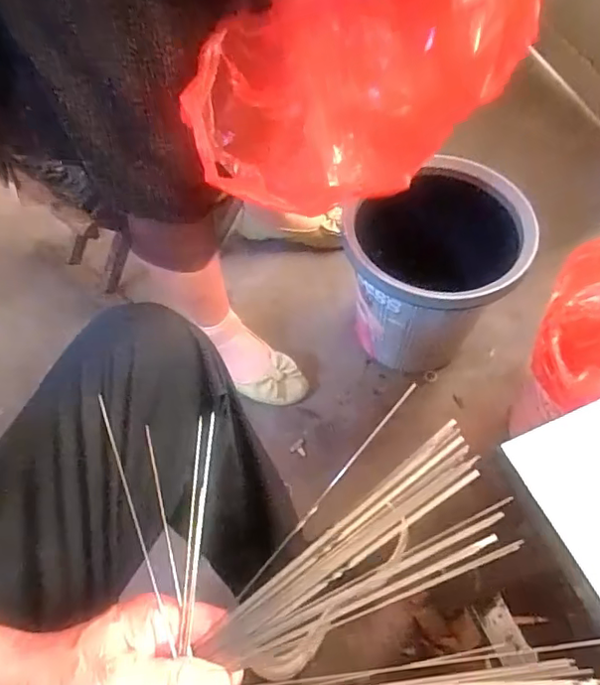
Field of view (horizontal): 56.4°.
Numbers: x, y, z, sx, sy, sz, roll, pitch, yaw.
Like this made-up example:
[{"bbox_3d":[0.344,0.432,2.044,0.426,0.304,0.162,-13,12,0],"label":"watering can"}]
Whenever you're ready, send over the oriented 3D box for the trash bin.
[{"bbox_3d":[0.190,-0.102,0.898,0.235,0.300,0.239,0,59,0],"label":"trash bin"}]

